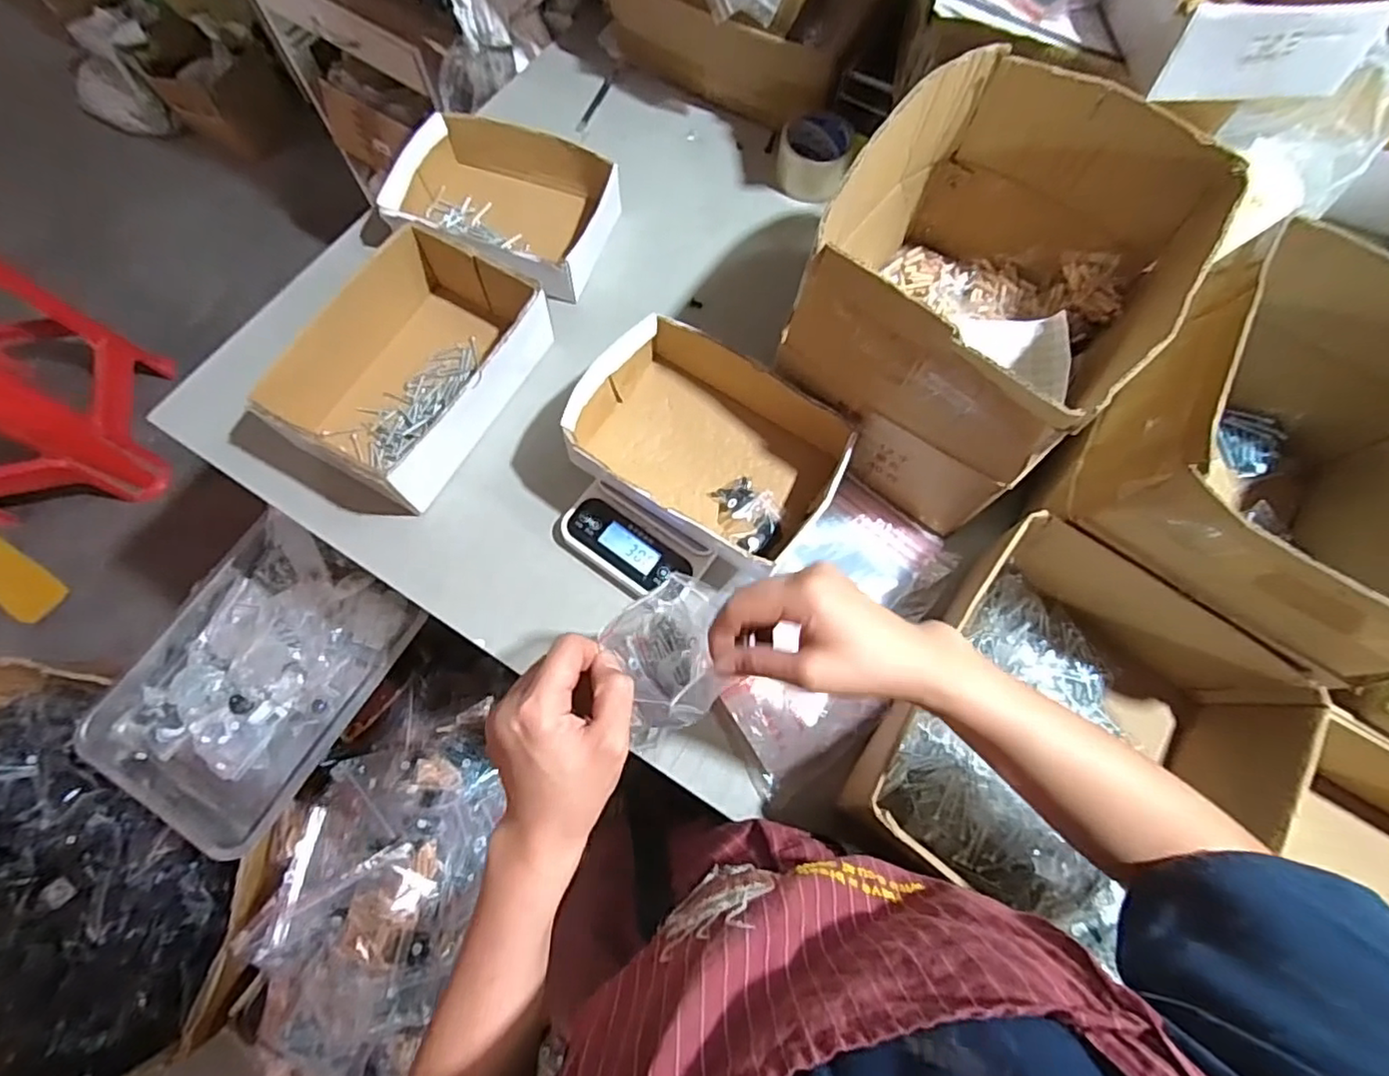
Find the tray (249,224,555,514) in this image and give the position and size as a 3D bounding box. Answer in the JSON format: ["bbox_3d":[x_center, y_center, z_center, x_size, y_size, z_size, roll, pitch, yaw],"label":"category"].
[{"bbox_3d":[-0.286,-0.174,0.652,0.182,0.096,0.255,28,73,7],"label":"tray"}]

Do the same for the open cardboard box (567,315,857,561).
[{"bbox_3d":[0.013,-0.090,0.614,0.251,0.081,0.161,31,74,8],"label":"open cardboard box"}]

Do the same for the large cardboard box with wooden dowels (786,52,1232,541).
[{"bbox_3d":[0.267,-0.235,0.601,0.267,0.222,0.334,36,74,9],"label":"large cardboard box with wooden dowels"}]

